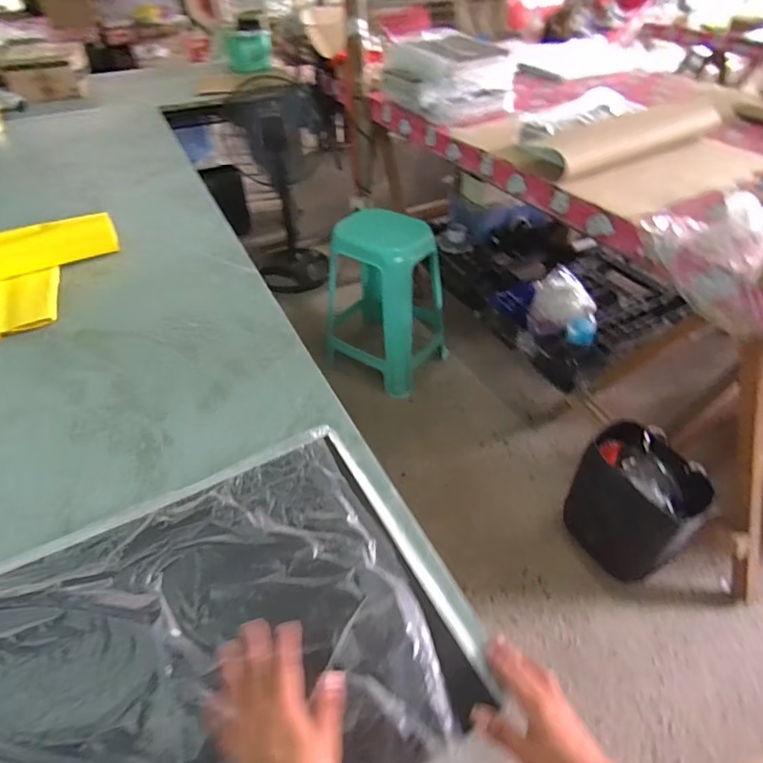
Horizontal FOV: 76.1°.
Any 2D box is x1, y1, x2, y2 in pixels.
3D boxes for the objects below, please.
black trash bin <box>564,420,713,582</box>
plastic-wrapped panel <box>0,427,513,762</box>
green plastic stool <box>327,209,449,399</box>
[{"bbox_3d":[0.686,0.345,1.358,0.226,0.348,0.303,-26,49,-23],"label":"black trash bin"},{"bbox_3d":[-0.200,0.270,0.478,0.531,0.042,0.407,-24,50,-20],"label":"plastic-wrapped panel"},{"bbox_3d":[0.020,-0.314,1.923,0.443,0.592,0.410,23,49,24],"label":"green plastic stool"}]

